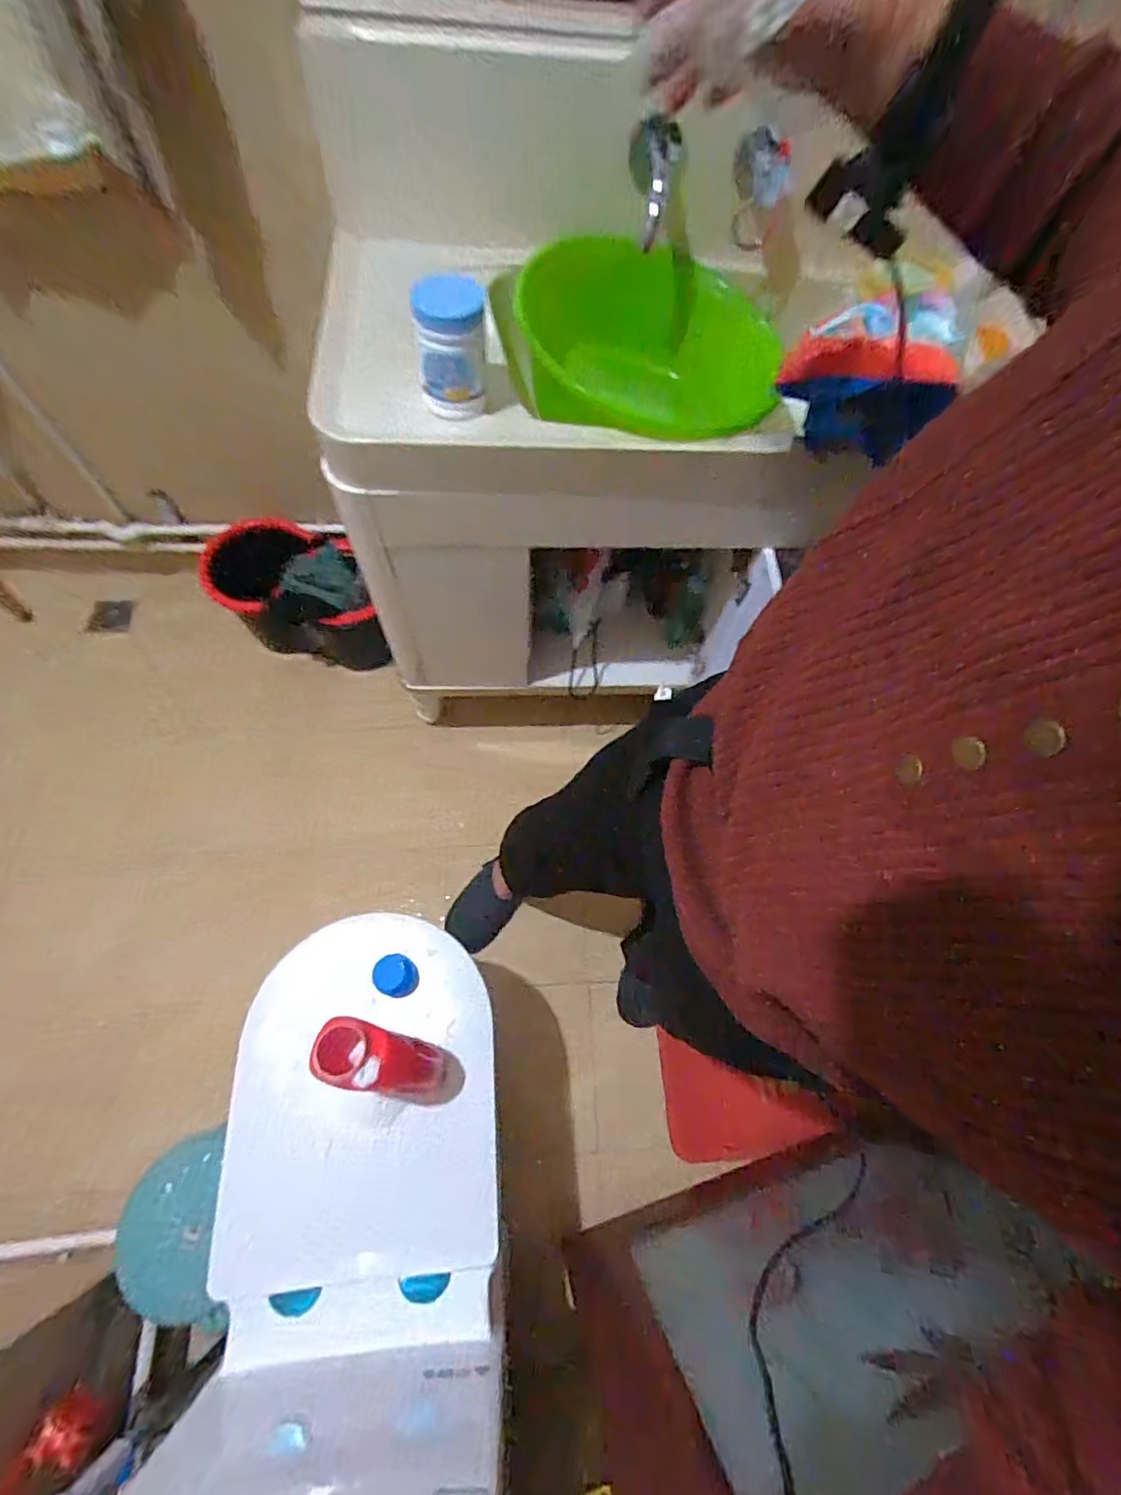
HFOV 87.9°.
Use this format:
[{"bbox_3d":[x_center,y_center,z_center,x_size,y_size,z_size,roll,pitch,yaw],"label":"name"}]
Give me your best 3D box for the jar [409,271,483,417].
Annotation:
[{"bbox_3d":[-0.121,-0.455,0.658,0.069,0.117,0.078,0,59,1],"label":"jar"}]

